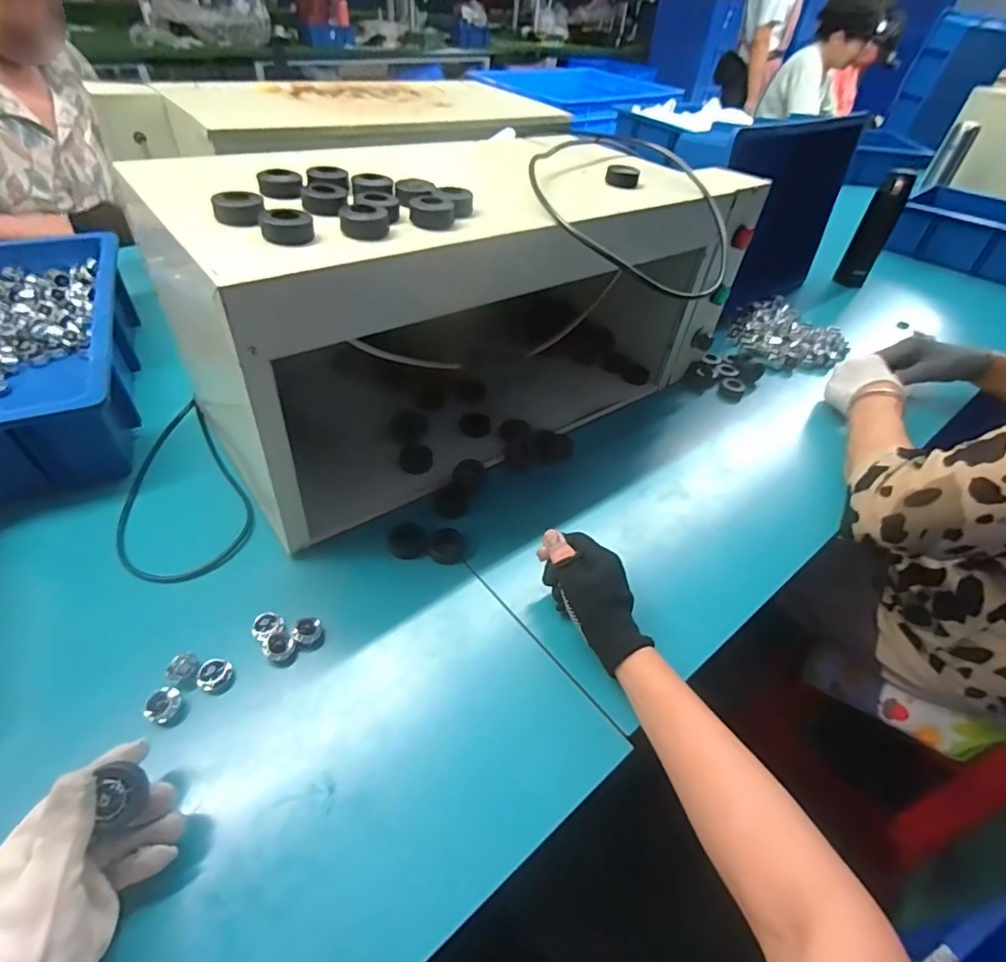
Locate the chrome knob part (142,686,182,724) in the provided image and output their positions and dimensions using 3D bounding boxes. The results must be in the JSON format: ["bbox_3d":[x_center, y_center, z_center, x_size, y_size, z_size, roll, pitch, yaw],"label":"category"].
[{"bbox_3d":[-0.267,0.177,0.413,0.021,0.014,0.025,20,46,14],"label":"chrome knob part"}]

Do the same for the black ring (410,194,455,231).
[{"bbox_3d":[-0.061,-0.235,0.455,0.037,0.018,0.040,0,44,-5],"label":"black ring"}]

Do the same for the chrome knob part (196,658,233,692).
[{"bbox_3d":[-0.238,0.160,0.432,0.023,0.012,0.023,3,44,-3],"label":"chrome knob part"}]

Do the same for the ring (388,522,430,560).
[{"bbox_3d":[-0.096,0.060,0.533,0.039,0.018,0.034,-7,45,-12],"label":"ring"}]

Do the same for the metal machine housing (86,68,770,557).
[{"bbox_3d":[-0.023,-0.239,0.657,0.659,0.279,0.340,-26,54,-30],"label":"metal machine housing"}]

